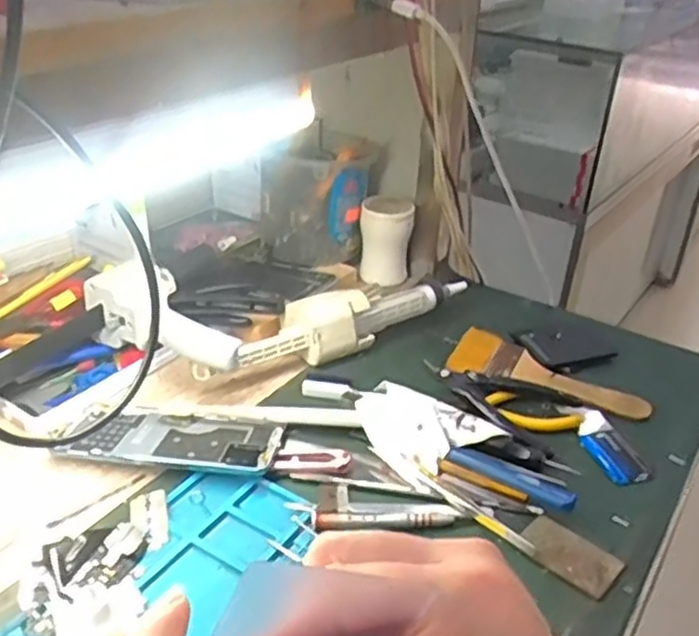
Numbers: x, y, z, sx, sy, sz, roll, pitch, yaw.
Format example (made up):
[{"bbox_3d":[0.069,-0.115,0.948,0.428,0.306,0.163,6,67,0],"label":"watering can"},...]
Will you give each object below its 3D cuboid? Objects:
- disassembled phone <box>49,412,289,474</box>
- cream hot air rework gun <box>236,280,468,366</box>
[{"bbox_3d":[-0.127,0.088,0.530,0.149,0.012,0.064,6,32,3],"label":"disassembled phone"},{"bbox_3d":[0.006,-0.002,0.649,0.229,0.042,0.054,-13,36,-25],"label":"cream hot air rework gun"}]

